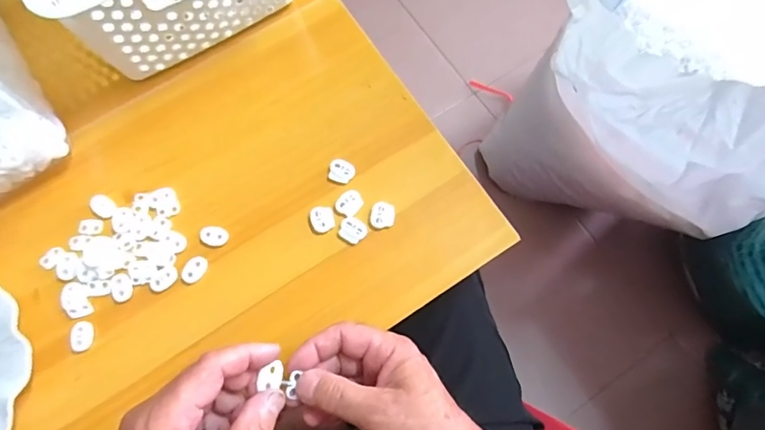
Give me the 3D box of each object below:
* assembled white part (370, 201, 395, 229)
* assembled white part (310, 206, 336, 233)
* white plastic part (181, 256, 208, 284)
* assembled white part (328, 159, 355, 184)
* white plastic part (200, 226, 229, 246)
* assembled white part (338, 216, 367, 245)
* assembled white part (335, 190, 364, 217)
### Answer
[{"bbox_3d":[0.000,0.000,0.394,0.020,0.004,0.022,0,73,0],"label":"assembled white part"},{"bbox_3d":[-0.050,0.003,0.394,0.019,0.004,0.022,-17,74,-5],"label":"assembled white part"},{"bbox_3d":[-0.154,0.045,0.386,0.016,0.004,0.024,27,75,8],"label":"white plastic part"},{"bbox_3d":[-0.036,-0.038,0.408,0.022,0.004,0.020,23,75,7],"label":"assembled white part"},{"bbox_3d":[-0.141,0.017,0.392,0.023,0.004,0.016,10,74,3],"label":"white plastic part"},{"bbox_3d":[-0.025,0.012,0.392,0.022,0.004,0.021,26,75,8],"label":"assembled white part"},{"bbox_3d":[-0.028,-0.010,0.397,0.020,0.004,0.023,33,76,10],"label":"assembled white part"}]

